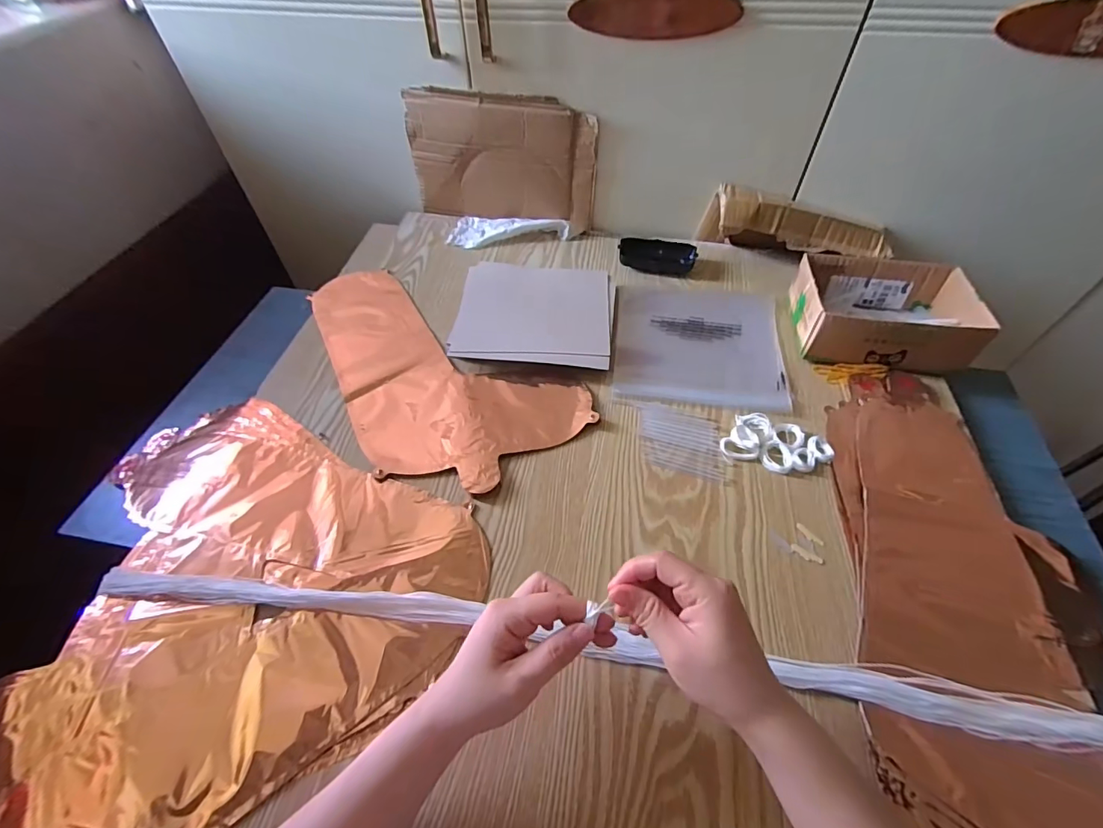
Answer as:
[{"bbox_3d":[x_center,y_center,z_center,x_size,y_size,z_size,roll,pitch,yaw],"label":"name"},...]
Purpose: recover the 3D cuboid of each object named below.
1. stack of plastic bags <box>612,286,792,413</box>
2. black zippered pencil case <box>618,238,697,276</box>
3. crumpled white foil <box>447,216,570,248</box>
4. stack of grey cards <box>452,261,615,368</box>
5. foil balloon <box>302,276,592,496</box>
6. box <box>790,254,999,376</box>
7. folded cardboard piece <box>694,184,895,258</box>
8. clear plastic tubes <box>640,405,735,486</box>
[{"bbox_3d":[0.182,-0.092,0.598,0.202,0.009,0.207,5,53,4],"label":"stack of plastic bags"},{"bbox_3d":[0.153,-0.228,0.687,0.107,0.030,0.043,4,53,4],"label":"black zippered pencil case"},{"bbox_3d":[-0.066,-0.284,0.736,0.181,0.020,0.076,5,53,5],"label":"crumpled white foil"},{"bbox_3d":[-0.019,-0.139,0.627,0.198,0.017,0.188,6,53,5],"label":"stack of grey cards"},{"bbox_3d":[-0.168,-0.061,0.576,0.211,0.009,0.407,-38,61,-25],"label":"foil balloon"},{"bbox_3d":[0.393,-0.123,0.574,0.180,0.067,0.135,5,53,5],"label":"box"},{"bbox_3d":[0.346,-0.267,0.679,0.249,0.081,0.074,5,53,5],"label":"folded cardboard piece"},{"bbox_3d":[0.144,0.029,0.506,0.098,0.004,0.076,13,54,11],"label":"clear plastic tubes"}]

